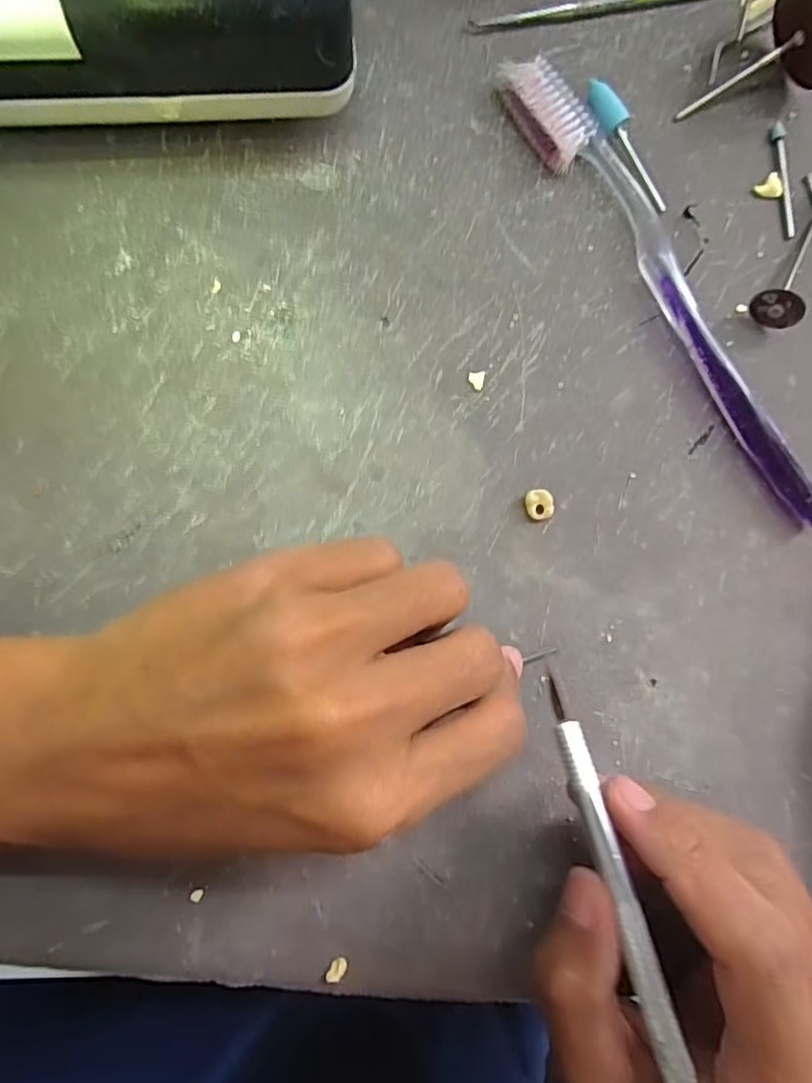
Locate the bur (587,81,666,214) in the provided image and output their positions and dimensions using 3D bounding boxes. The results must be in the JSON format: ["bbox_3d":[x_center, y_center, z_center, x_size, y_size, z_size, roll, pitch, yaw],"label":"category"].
[{"bbox_3d":[0.078,-0.140,0.214,0.010,0.009,0.049,-37,91,-6],"label":"bur"}]

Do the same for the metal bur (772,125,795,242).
[{"bbox_3d":[0.140,-0.133,0.222,0.005,0.004,0.042,-7,88,-5],"label":"metal bur"}]

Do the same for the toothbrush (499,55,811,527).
[{"bbox_3d":[0.096,-0.089,0.212,0.025,0.013,0.187,-35,90,-6],"label":"toothbrush"}]

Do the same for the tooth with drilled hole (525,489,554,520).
[{"bbox_3d":[0.046,-0.013,0.209,0.010,0.005,0.010,0,87,-5],"label":"tooth with drilled hole"}]

